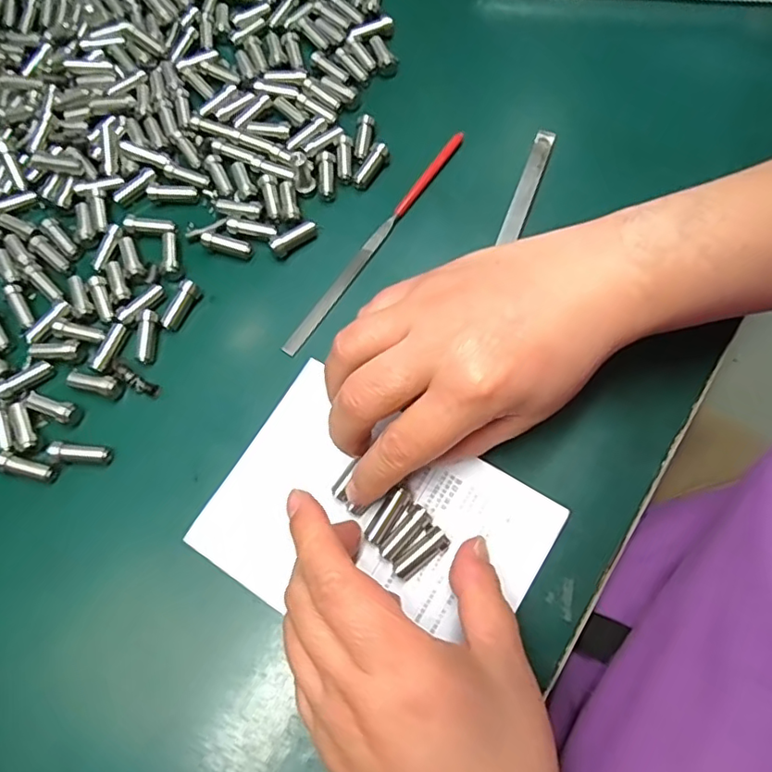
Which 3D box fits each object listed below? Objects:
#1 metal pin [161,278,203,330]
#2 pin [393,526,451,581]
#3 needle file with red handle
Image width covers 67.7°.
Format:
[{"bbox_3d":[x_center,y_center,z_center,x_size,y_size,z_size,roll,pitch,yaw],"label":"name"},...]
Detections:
[{"bbox_3d":[-0.107,-0.043,0.299,0.008,0.008,0.029,28,74,12],"label":"metal pin"},{"bbox_3d":[0.015,0.072,0.249,0.026,0.009,0.010,-37,73,-10],"label":"pin"},{"bbox_3d":[-0.004,-0.080,0.311,0.008,0.005,0.159,33,75,13],"label":"needle file with red handle"}]

